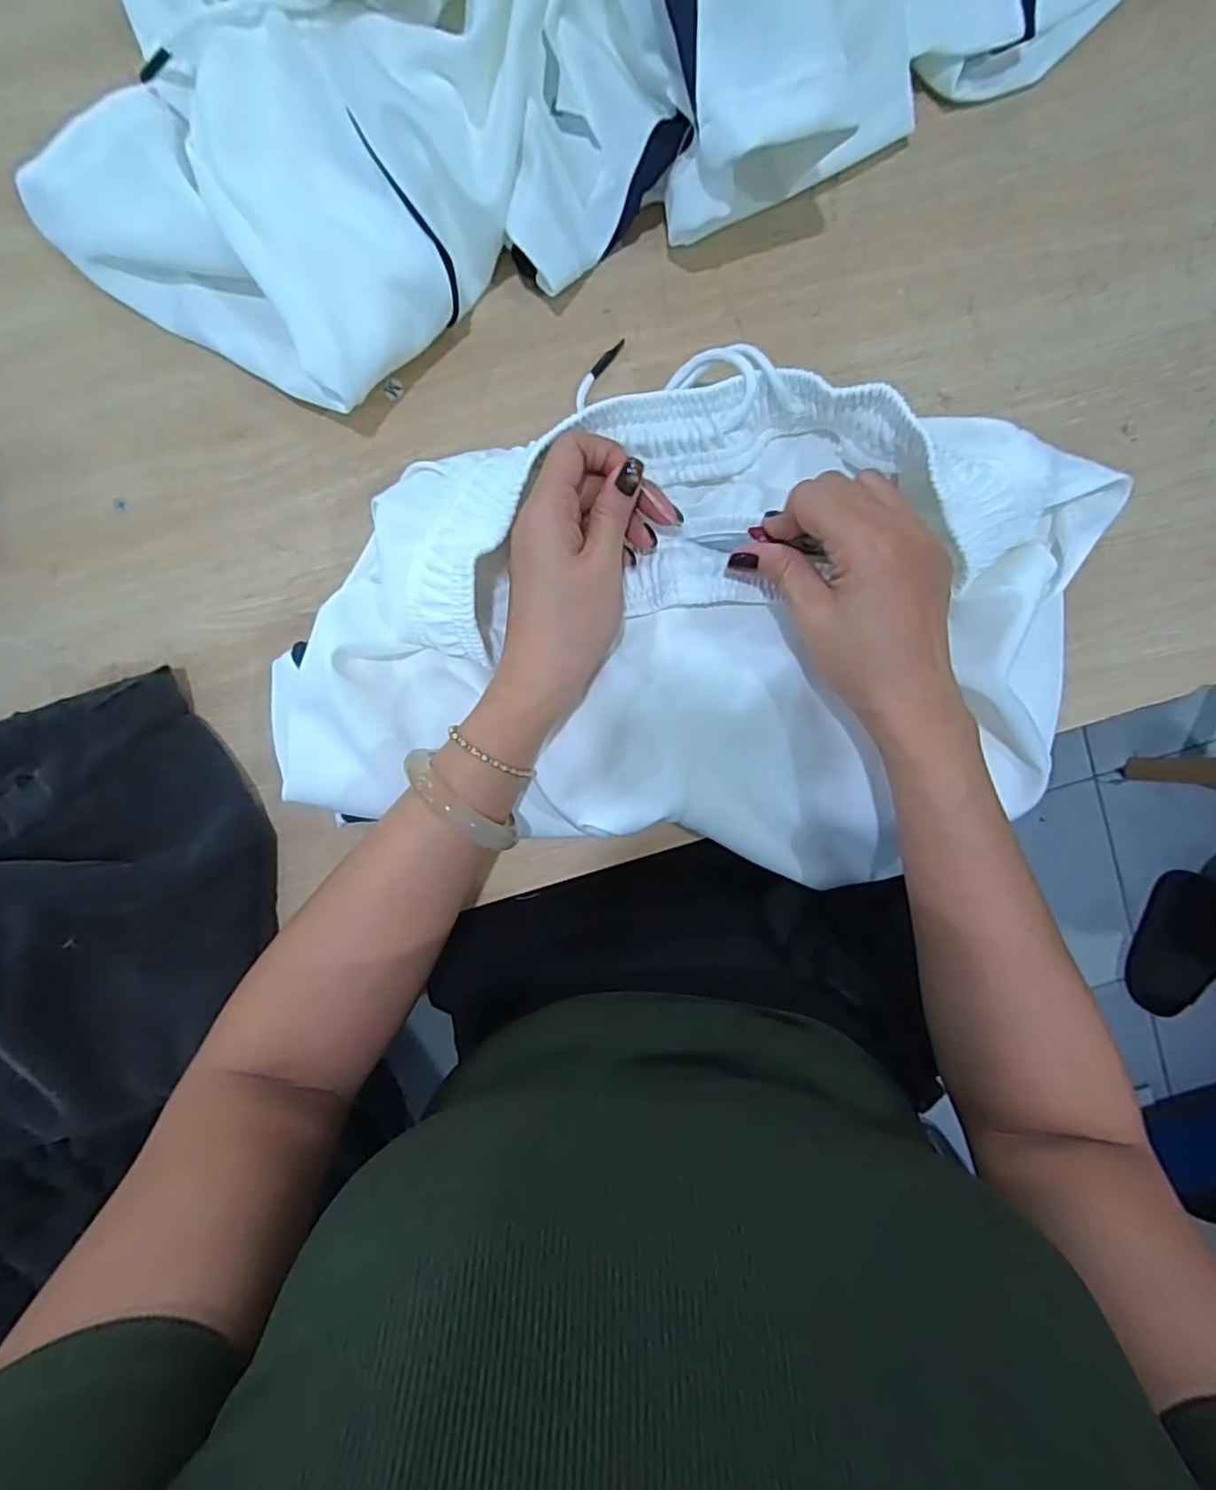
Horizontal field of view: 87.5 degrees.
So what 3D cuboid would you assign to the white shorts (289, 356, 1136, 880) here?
[{"bbox_3d":[0.049,-0.064,0.345,0.404,0.056,0.258,11,96,-3],"label":"white shorts"}]

